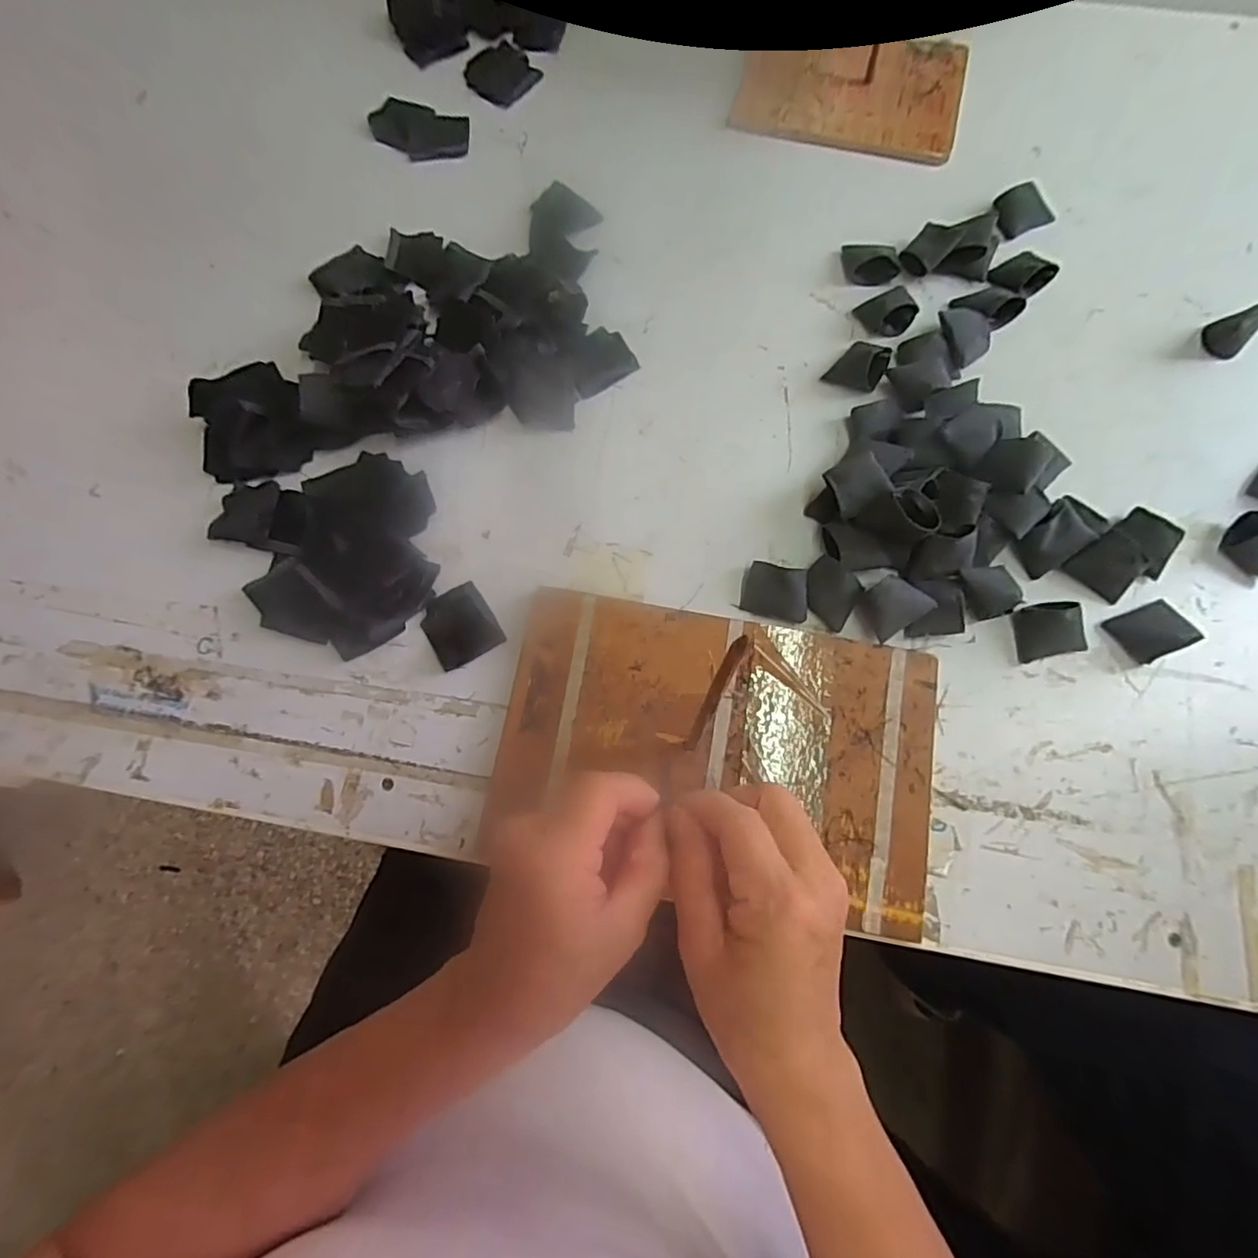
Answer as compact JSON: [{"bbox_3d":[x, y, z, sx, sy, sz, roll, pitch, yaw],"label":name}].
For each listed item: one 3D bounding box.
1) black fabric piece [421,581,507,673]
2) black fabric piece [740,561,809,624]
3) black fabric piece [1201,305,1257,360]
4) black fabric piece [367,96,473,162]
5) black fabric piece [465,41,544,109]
[{"bbox_3d":[-0.118,-0.003,0.422,0.047,0.004,0.052,-31,76,-7],"label":"black fabric piece"},{"bbox_3d":[0.102,-0.025,0.419,0.044,0.020,0.032,16,75,5],"label":"black fabric piece"},{"bbox_3d":[0.465,-0.231,0.463,0.029,0.037,0.030,-37,77,-9],"label":"black fabric piece"},{"bbox_3d":[-0.190,-0.452,0.551,0.093,0.006,0.064,18,76,6],"label":"black fabric piece"},{"bbox_3d":[-0.121,-0.522,0.571,0.056,0.007,0.062,-44,78,-10],"label":"black fabric piece"}]

